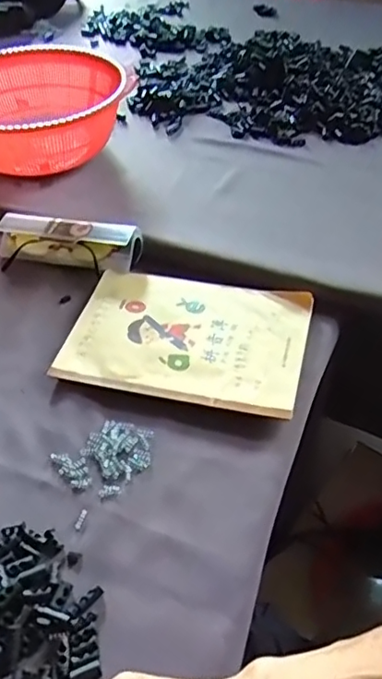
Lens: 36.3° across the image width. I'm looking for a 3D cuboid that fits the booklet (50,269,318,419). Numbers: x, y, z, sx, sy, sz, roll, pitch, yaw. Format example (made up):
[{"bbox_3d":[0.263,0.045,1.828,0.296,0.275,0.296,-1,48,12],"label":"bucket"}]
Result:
[{"bbox_3d":[-0.004,-0.003,0.520,0.205,0.015,0.140,10,47,12],"label":"booklet"}]

